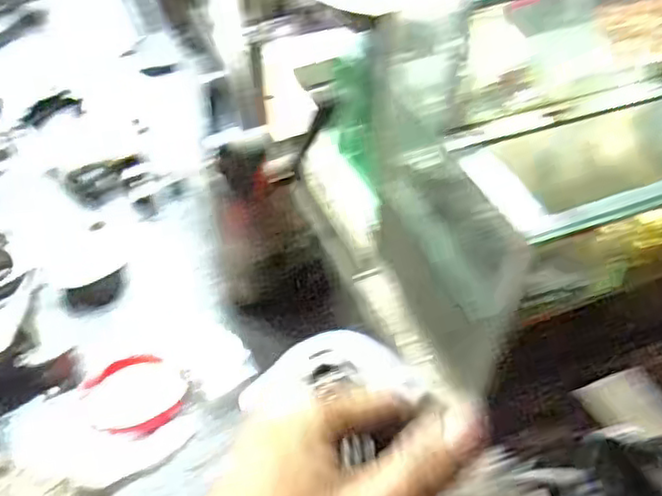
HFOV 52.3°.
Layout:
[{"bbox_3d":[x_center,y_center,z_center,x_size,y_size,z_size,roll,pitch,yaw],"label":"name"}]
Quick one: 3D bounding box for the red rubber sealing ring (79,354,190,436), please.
[{"bbox_3d":[-0.194,0.145,0.670,0.092,0.009,0.095,1,46,-1],"label":"red rubber sealing ring"}]

